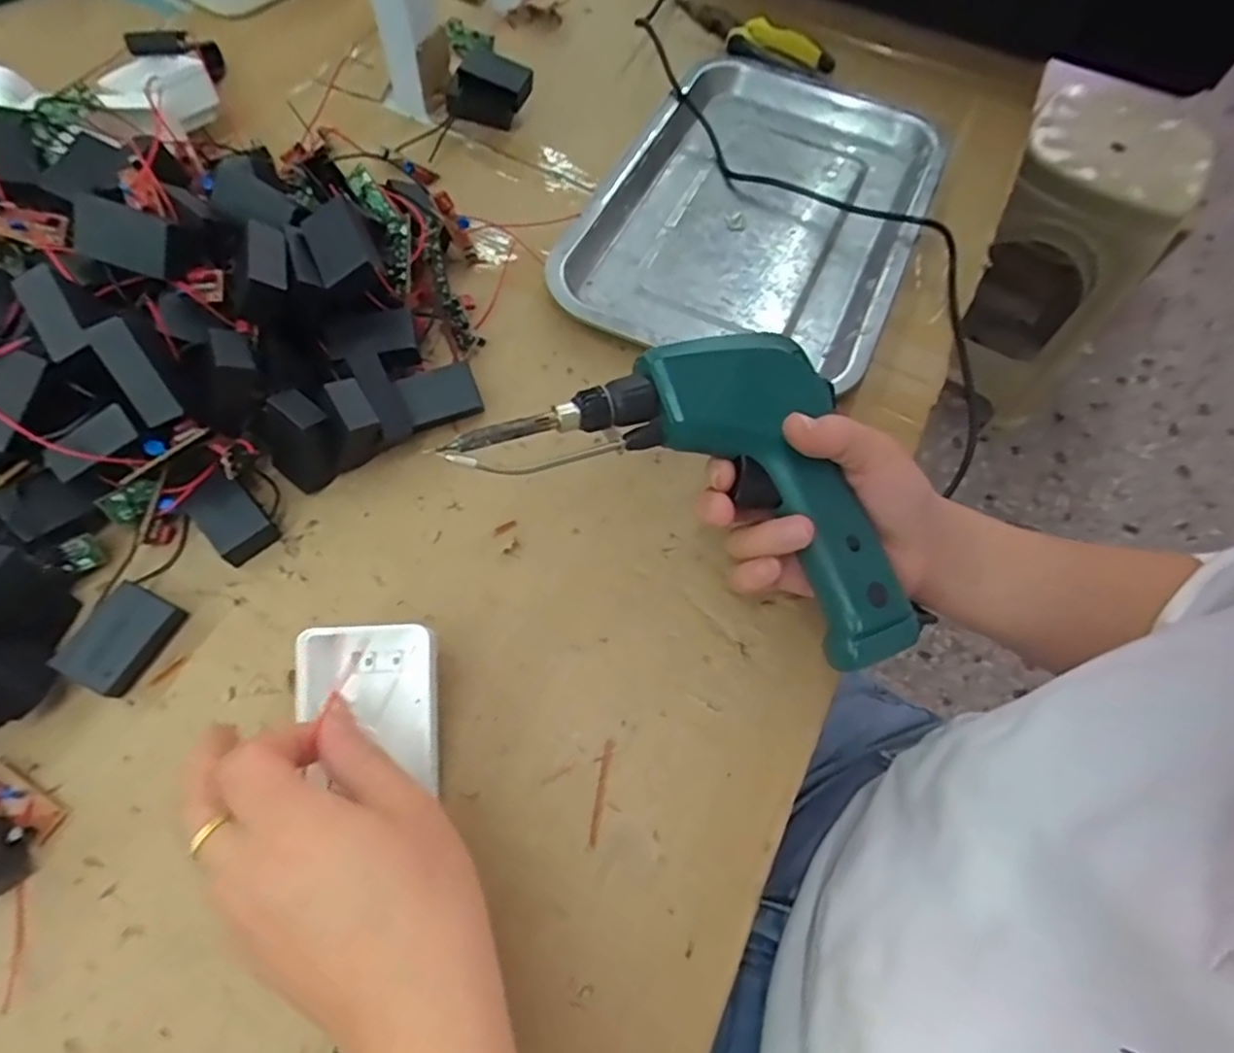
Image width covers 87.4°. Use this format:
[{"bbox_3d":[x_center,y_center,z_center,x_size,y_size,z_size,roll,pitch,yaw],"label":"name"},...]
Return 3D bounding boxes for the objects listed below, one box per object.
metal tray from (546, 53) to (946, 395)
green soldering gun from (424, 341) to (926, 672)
[{"bbox_3d":[0.103,-0.226,0.455,0.208,0.022,0.300,23,65,9],"label":"metal tray"},{"bbox_3d":[0.052,-0.029,0.313,0.216,0.043,0.123,28,74,-6],"label":"green soldering gun"}]

